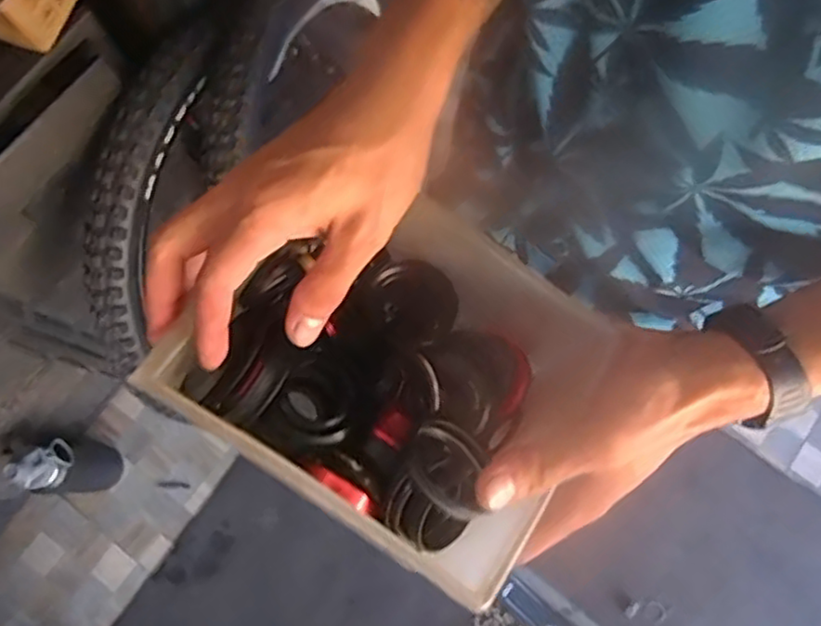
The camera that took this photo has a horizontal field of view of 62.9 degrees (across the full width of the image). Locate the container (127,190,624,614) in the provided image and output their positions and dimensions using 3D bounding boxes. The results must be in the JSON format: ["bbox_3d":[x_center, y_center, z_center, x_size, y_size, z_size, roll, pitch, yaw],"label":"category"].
[{"bbox_3d":[-0.009,0.027,0.374,0.190,0.085,0.167,33,78,9],"label":"container"}]

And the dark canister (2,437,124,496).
[{"bbox_3d":[-0.623,0.281,1.232,0.089,0.302,0.097,0,77,0],"label":"dark canister"}]

